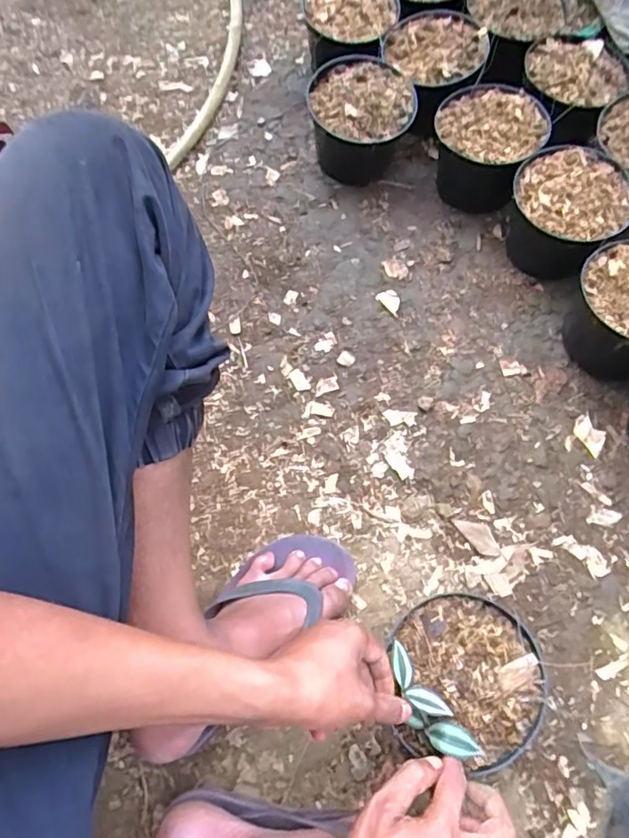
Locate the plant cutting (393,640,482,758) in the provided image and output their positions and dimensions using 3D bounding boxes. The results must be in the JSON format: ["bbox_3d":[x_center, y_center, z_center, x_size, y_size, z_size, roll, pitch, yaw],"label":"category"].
[{"bbox_3d":[0.095,0.248,0.483,0.032,0.020,0.103,-32,58,-12],"label":"plant cutting"}]

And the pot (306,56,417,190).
[{"bbox_3d":[0.067,-0.433,0.819,0.142,0.113,0.142,0,67,1],"label":"pot"}]

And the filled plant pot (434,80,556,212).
[{"bbox_3d":[0.240,-0.378,0.793,0.141,0.110,0.130,0,67,1],"label":"filled plant pot"}]

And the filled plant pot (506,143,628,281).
[{"bbox_3d":[0.331,-0.265,0.750,0.138,0.115,0.144,0,67,1],"label":"filled plant pot"}]

